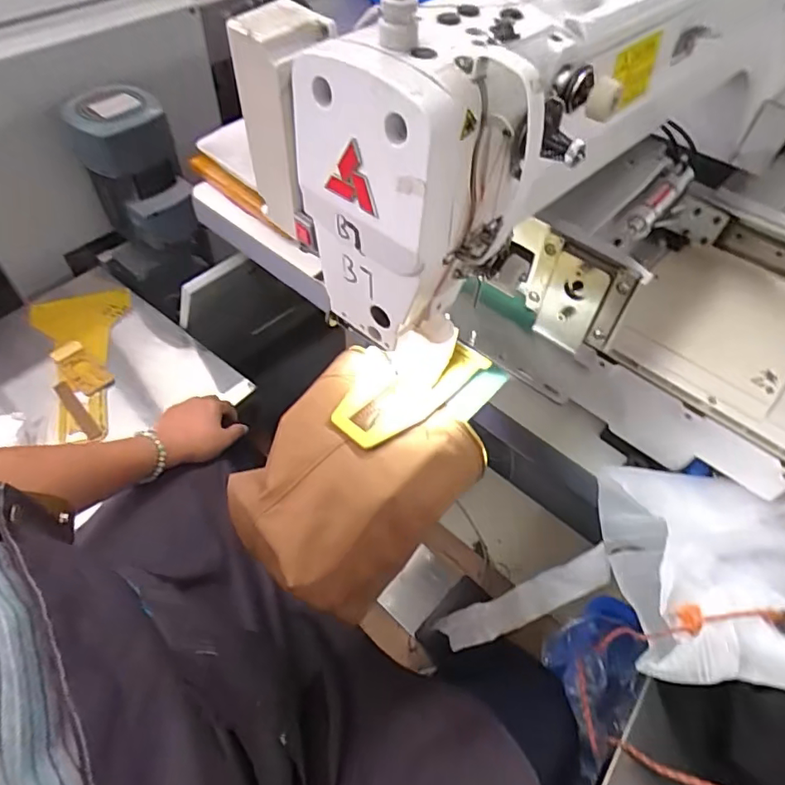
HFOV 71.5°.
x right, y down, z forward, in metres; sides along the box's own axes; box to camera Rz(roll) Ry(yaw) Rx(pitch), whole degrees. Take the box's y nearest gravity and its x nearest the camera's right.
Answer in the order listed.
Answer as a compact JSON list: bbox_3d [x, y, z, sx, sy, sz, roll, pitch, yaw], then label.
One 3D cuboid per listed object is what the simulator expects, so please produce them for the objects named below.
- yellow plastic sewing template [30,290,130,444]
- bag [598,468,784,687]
[{"bbox_3d":[-0.532,-0.055,0.924,0.161,0.020,0.305,-13,55,-13],"label":"yellow plastic sewing template"},{"bbox_3d":[0.366,0.167,0.460,0.358,0.064,0.179,7,64,8],"label":"bag"}]

